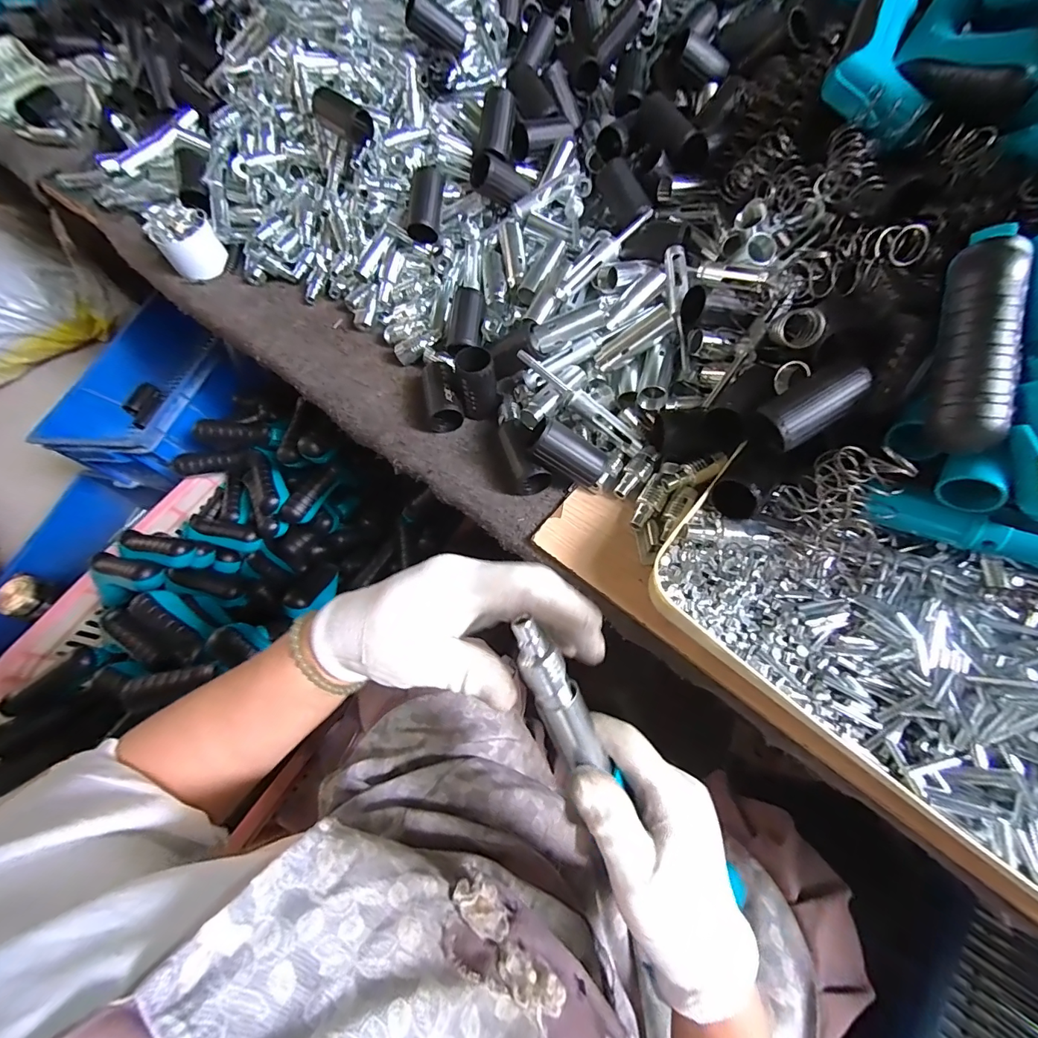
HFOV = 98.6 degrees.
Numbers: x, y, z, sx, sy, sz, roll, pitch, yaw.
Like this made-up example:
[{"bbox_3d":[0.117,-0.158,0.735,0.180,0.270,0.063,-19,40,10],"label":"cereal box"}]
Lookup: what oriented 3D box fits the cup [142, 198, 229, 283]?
[{"bbox_3d":[-0.392,-0.328,0.531,0.064,0.060,0.057,-37,67,-13],"label":"cup"}]

